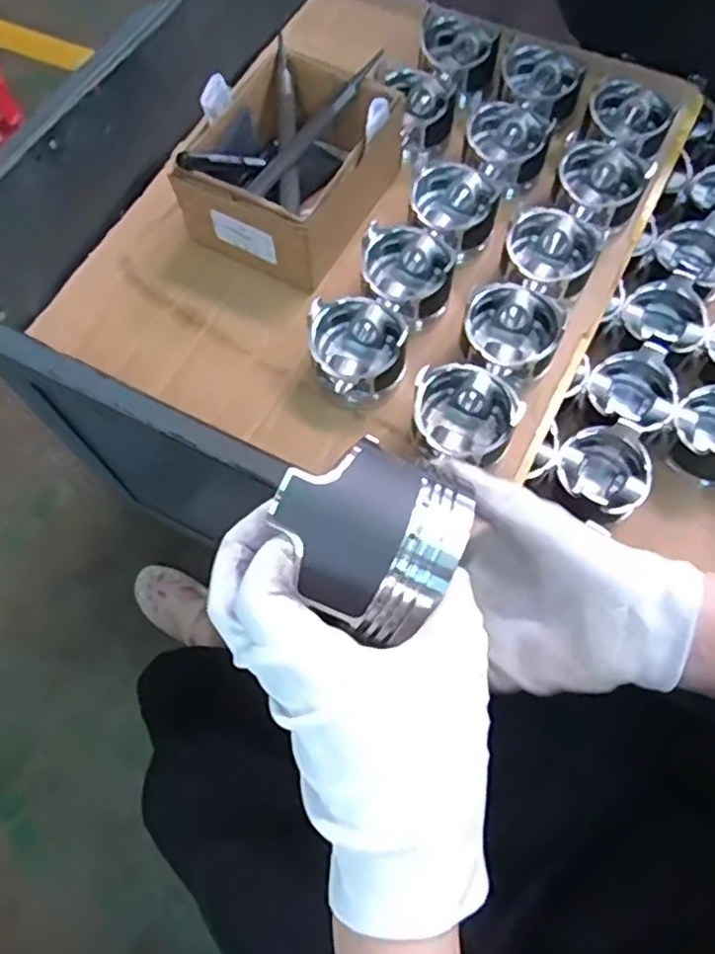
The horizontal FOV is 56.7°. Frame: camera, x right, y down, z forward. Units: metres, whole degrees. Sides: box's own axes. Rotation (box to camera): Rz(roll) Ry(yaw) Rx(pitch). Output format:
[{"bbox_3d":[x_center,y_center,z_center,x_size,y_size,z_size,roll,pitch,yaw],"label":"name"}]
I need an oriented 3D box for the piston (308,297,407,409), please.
[{"bbox_3d":[0.001,-0.114,0.604,0.083,0.080,0.082,-1,67,2],"label":"piston"}]

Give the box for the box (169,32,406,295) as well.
[{"bbox_3d":[-0.060,-0.315,0.665,0.158,0.102,0.200,26,70,12],"label":"box"}]

